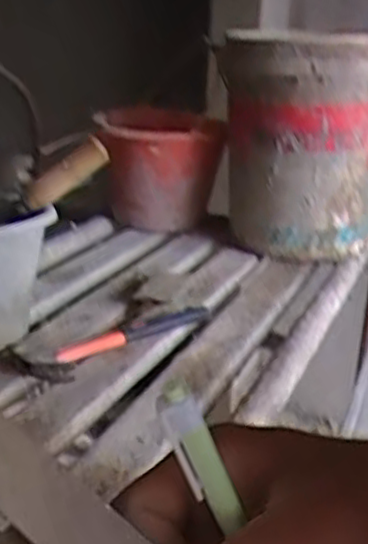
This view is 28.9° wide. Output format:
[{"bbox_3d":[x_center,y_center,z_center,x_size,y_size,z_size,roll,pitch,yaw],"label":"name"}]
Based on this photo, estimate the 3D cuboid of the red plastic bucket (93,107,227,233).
[{"bbox_3d":[-0.049,-0.172,1.302,0.227,0.210,0.205,3,20,2],"label":"red plastic bucket"}]

